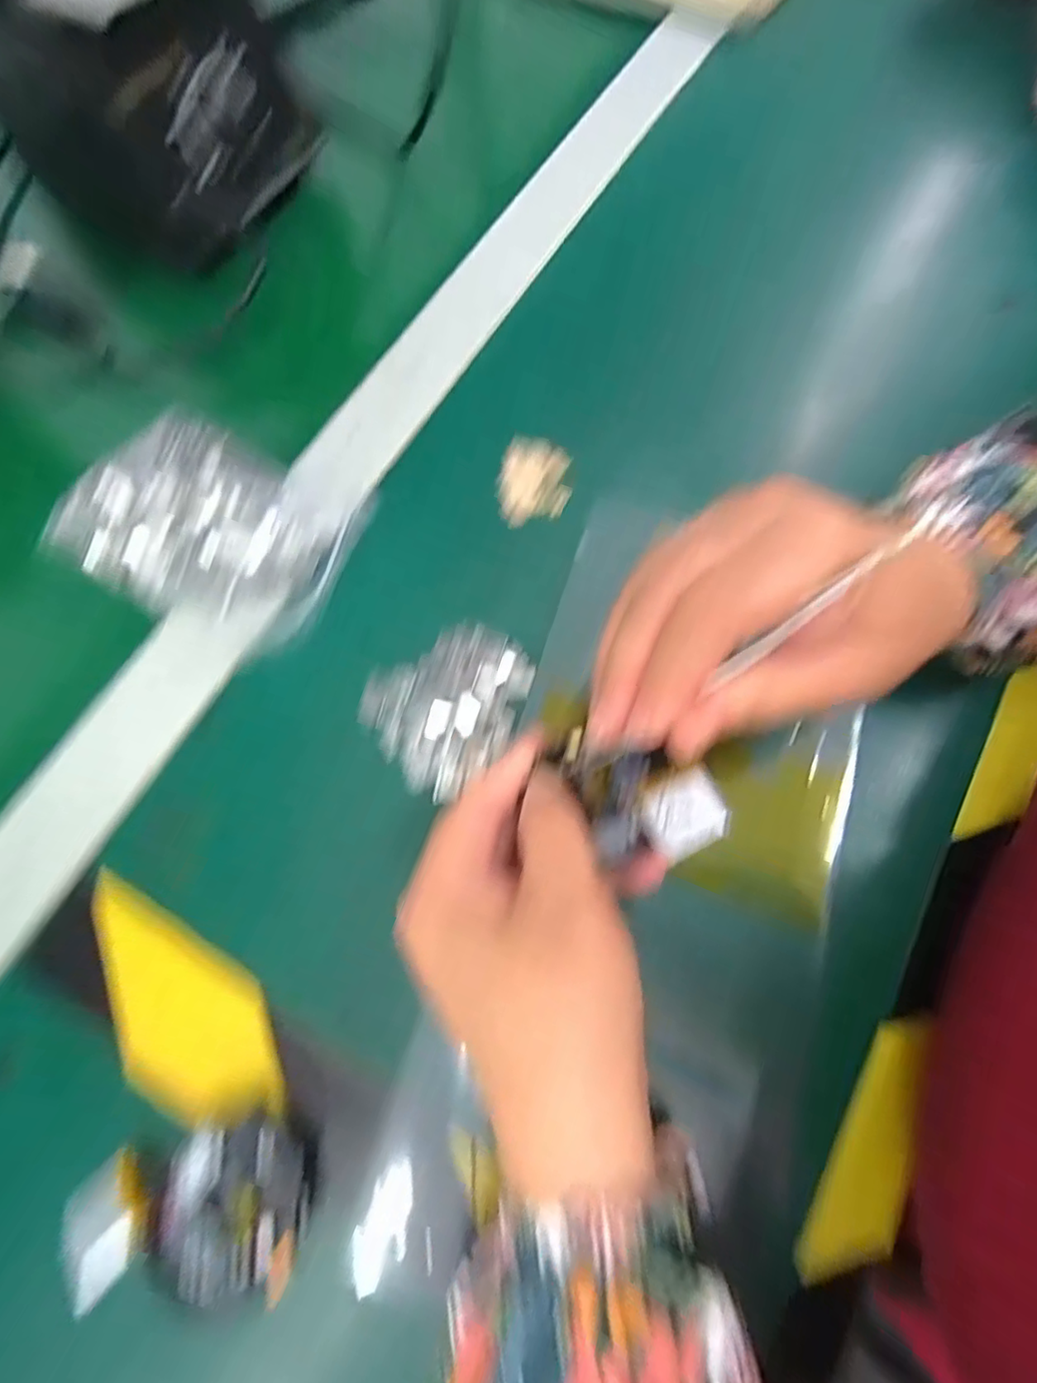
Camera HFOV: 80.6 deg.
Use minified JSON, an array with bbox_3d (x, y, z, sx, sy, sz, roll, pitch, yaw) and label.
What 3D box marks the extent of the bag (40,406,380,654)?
[{"bbox_3d":[-0.135,-0.079,0.278,0.123,0.028,0.097,24,72,11],"label":"bag"}]

